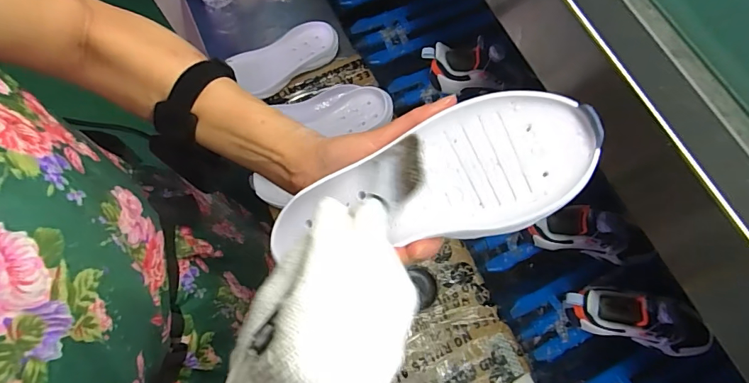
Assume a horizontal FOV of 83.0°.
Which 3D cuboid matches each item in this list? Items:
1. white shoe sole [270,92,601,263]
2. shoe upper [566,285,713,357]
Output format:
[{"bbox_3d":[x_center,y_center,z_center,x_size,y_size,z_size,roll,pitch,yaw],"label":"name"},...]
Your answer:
[{"bbox_3d":[0.027,-0.005,0.280,0.215,0.032,0.081,-15,69,15],"label":"white shoe sole"},{"bbox_3d":[0.361,0.179,0.592,0.196,0.104,0.072,8,69,1],"label":"shoe upper"}]

